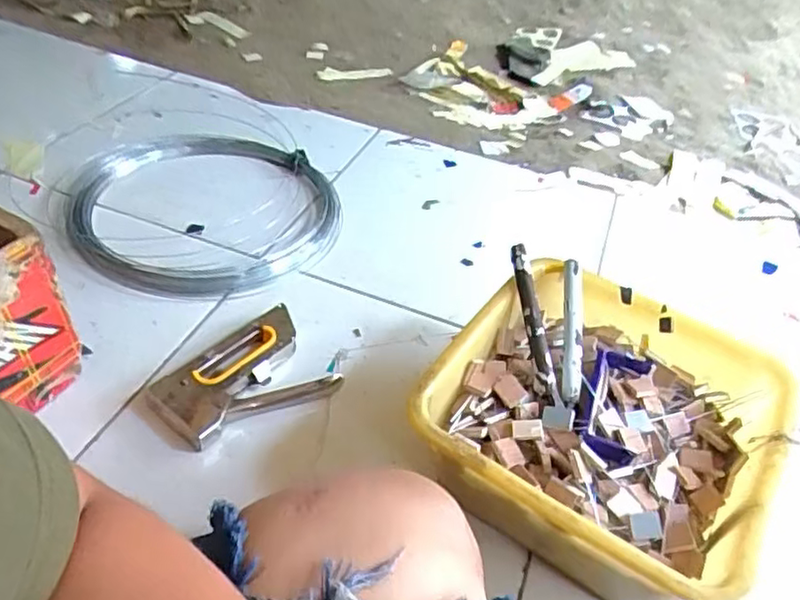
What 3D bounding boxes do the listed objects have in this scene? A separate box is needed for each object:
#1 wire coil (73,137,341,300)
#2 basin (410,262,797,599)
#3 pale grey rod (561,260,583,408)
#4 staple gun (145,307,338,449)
[{"bbox_3d":[-0.246,-0.128,0.833,0.332,0.028,0.322,4,44,-4],"label":"wire coil"},{"bbox_3d":[0.174,0.117,0.574,0.258,0.123,0.265,29,47,21],"label":"basin"},{"bbox_3d":[0.162,0.030,0.600,0.019,0.016,0.152,9,58,2],"label":"pale grey rod"},{"bbox_3d":[-0.161,0.082,0.639,0.170,0.026,0.118,-27,53,-31],"label":"staple gun"}]

